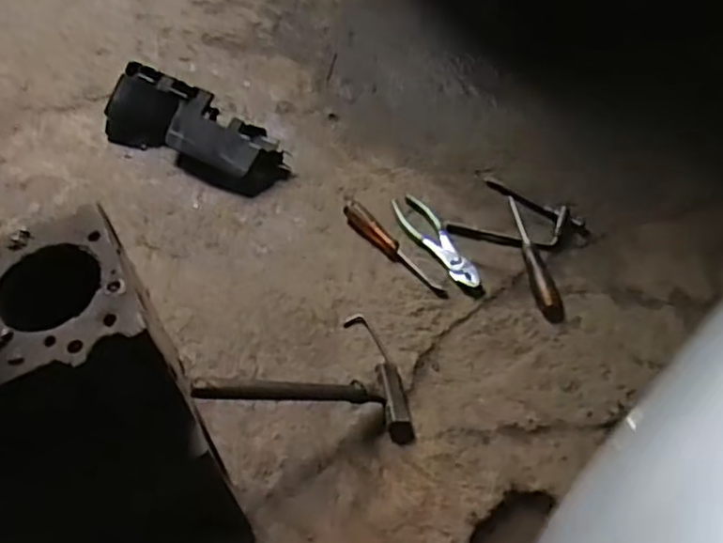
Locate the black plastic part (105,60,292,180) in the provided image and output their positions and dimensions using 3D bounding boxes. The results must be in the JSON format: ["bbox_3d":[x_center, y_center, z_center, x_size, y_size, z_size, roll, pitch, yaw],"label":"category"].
[{"bbox_3d":[-0.281,-0.235,1.170,0.337,0.087,0.106,24,56,21],"label":"black plastic part"}]

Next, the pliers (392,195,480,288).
[{"bbox_3d":[0.107,-0.048,1.030,0.046,0.008,0.199,-19,51,-14],"label":"pliers"}]

